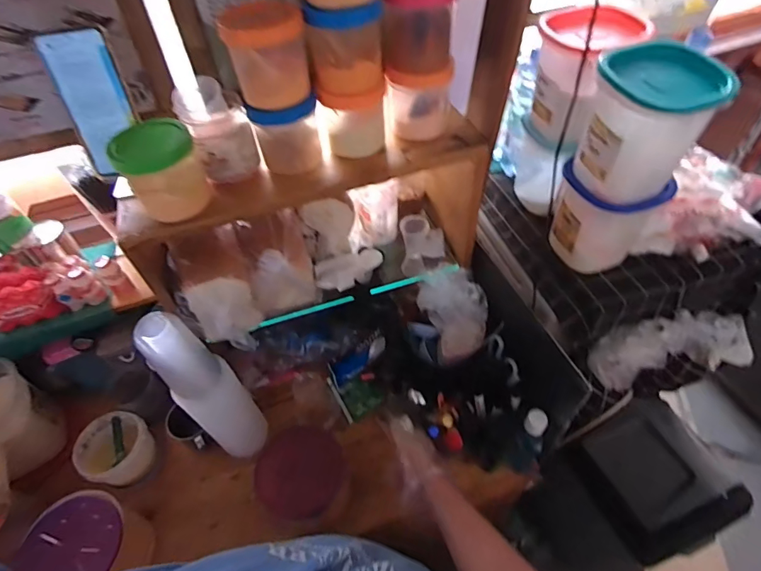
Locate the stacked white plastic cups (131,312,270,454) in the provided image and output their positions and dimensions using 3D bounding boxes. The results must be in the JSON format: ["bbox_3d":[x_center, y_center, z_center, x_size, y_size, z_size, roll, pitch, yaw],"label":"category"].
[{"bbox_3d":[-0.277,0.175,0.711,0.082,0.376,0.088,-31,56,-19],"label":"stacked white plastic cups"}]

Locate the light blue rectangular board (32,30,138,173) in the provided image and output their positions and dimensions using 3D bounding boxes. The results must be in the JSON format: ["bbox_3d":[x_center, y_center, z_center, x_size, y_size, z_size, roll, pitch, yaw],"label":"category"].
[{"bbox_3d":[-0.329,-0.210,0.503,0.066,0.153,0.012,-19,36,-17],"label":"light blue rectangular board"}]

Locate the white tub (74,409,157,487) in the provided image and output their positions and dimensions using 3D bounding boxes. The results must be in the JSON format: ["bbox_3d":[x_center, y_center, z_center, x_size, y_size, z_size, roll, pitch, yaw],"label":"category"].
[{"bbox_3d":[-0.496,0.304,0.803,0.129,0.062,0.115,15,55,15],"label":"white tub"}]

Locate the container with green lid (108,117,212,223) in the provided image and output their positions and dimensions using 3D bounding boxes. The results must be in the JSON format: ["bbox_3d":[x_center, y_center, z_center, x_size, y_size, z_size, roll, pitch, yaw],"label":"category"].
[{"bbox_3d":[-0.256,-0.138,0.516,0.085,0.097,0.077,-27,55,-16],"label":"container with green lid"}]

